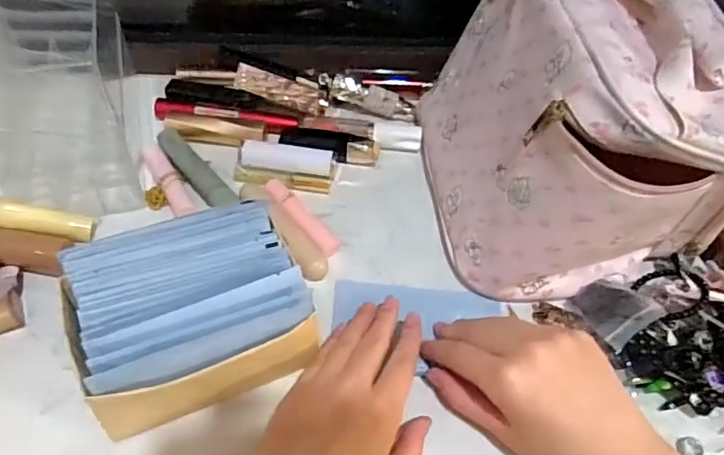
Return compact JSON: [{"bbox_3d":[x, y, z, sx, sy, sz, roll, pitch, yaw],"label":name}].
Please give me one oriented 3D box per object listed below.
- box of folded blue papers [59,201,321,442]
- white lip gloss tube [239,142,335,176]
[{"bbox_3d":[-0.100,0.052,0.329,0.123,0.075,0.100,-18,53,-19],"label":"box of folded blue papers"},{"bbox_3d":[-0.062,-0.058,0.465,0.074,0.016,0.020,5,49,-1],"label":"white lip gloss tube"}]

